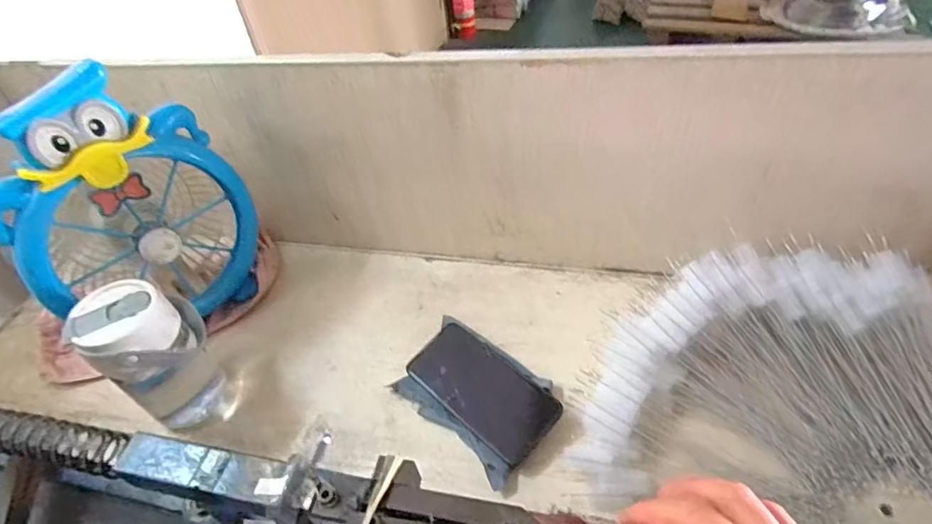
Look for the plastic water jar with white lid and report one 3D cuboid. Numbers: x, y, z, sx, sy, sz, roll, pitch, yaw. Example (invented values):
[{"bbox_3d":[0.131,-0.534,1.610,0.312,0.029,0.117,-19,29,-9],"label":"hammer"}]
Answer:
[{"bbox_3d":[-0.299,0.098,0.523,0.080,0.166,0.093,29,55,30],"label":"plastic water jar with white lid"}]

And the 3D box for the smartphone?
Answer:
[{"bbox_3d":[0.014,0.130,0.537,0.158,0.010,0.077,35,68,31],"label":"smartphone"}]

